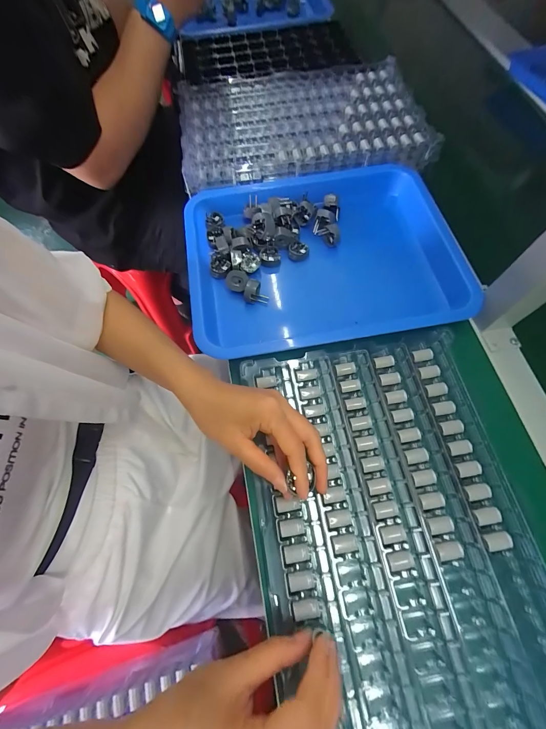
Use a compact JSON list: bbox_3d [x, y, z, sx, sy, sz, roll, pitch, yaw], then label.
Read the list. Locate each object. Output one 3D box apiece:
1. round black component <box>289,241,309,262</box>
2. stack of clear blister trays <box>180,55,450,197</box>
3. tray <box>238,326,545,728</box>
[{"bbox_3d":[0.034,-0.150,0.407,0.027,0.014,0.023,4,66,1],"label":"round black component"},{"bbox_3d":[0.039,-0.387,0.476,0.359,0.035,0.262,-7,66,-4],"label":"stack of clear blister trays"},{"bbox_3d":[0.113,0.149,0.265,0.225,0.018,0.366,-8,66,-4],"label":"tray"}]

